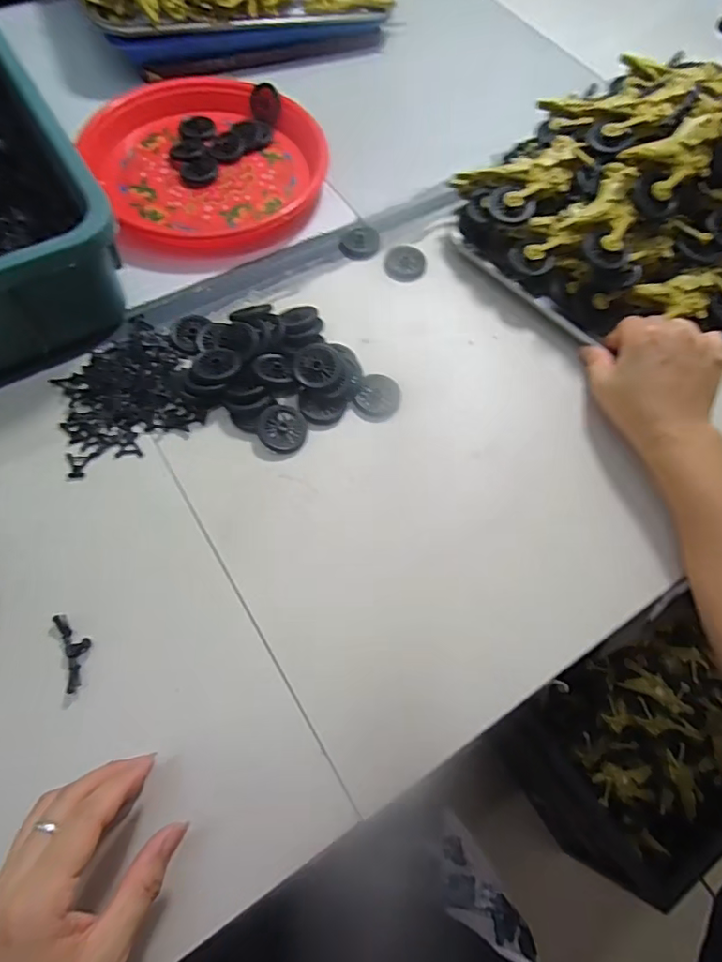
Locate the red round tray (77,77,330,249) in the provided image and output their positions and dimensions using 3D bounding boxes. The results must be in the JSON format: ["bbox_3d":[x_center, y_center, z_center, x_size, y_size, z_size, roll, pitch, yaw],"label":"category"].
[{"bbox_3d":[-0.143,-0.318,0.526,0.219,0.034,0.216,1,64,-2],"label":"red round tray"}]

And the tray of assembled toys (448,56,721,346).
[{"bbox_3d":[0.275,-0.265,0.474,0.305,0.102,0.251,-41,72,-20],"label":"tray of assembled toys"}]

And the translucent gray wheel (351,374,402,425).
[{"bbox_3d":[0.015,-0.067,0.427,0.034,0.007,0.042,25,65,9],"label":"translucent gray wheel"}]

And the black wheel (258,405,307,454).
[{"bbox_3d":[-0.060,-0.040,0.407,0.037,0.008,0.037,3,73,-11],"label":"black wheel"}]

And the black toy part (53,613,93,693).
[{"bbox_3d":[-0.179,0.104,0.332,0.018,0.004,0.048,-20,66,-12],"label":"black toy part"}]

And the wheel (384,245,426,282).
[{"bbox_3d":[0.042,-0.205,0.498,0.038,0.005,0.041,1,64,-2],"label":"wheel"}]

